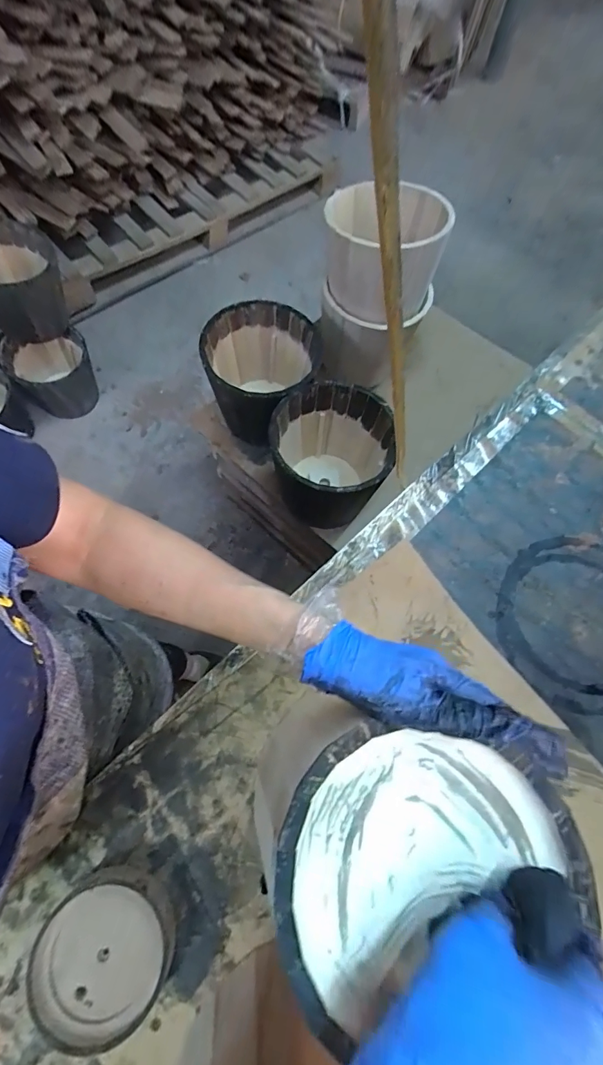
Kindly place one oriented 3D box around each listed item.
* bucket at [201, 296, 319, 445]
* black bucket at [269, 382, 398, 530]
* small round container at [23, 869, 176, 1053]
[{"bbox_3d":[-0.088,-0.300,0.871,0.208,0.192,0.265,8,67,1],"label":"bucket"},{"bbox_3d":[0.051,-0.135,0.823,0.210,0.220,0.214,1,67,-2],"label":"black bucket"},{"bbox_3d":[-0.166,0.358,0.360,0.107,0.036,0.104,1,69,-2],"label":"small round container"}]

